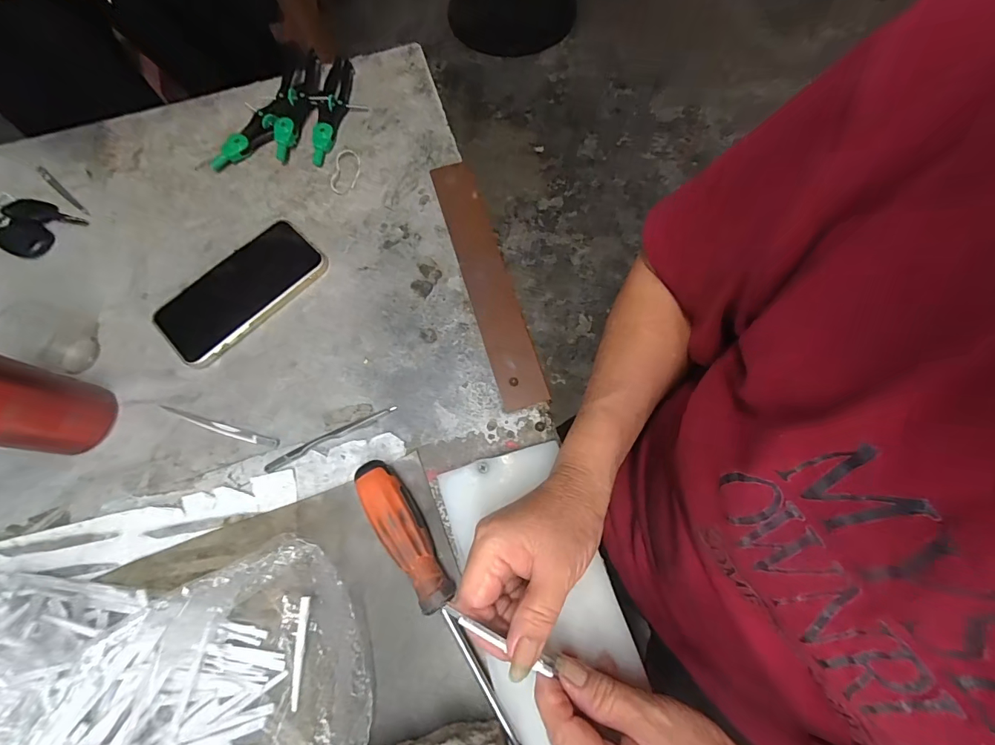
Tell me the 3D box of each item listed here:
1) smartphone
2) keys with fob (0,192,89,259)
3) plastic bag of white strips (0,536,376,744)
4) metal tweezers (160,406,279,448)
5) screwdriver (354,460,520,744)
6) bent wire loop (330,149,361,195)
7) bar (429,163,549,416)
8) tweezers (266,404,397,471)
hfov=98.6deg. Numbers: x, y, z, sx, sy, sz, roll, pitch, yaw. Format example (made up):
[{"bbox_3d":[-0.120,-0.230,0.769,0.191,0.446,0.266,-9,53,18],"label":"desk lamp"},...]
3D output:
[{"bbox_3d":[-0.233,-0.076,0.389,0.086,0.010,0.147,42,77,15],"label":"smartphone"},{"bbox_3d":[-0.465,-0.146,0.421,0.090,0.013,0.059,23,73,10],"label":"keys with fob"},{"bbox_3d":[-0.224,0.202,0.264,0.280,0.053,0.178,-6,70,0],"label":"plastic bag of white strips"},{"bbox_3d":[-0.228,0.044,0.349,0.108,0.004,0.008,15,72,7],"label":"metal tweezers"},{"bbox_3d":[-0.041,0.148,0.287,0.028,0.032,0.195,-31,72,-8],"label":"screwdriver"},{"bbox_3d":[-0.152,-0.202,0.431,0.026,0.004,0.054,6,74,-2],"label":"bent wire loop"},{"bbox_3d":[-0.012,-0.089,0.383,0.040,0.004,0.253,-16,71,-3],"label":"bar"},{"bbox_3d":[-0.133,0.051,0.341,0.109,0.004,0.008,-26,71,-7],"label":"tweezers"}]

